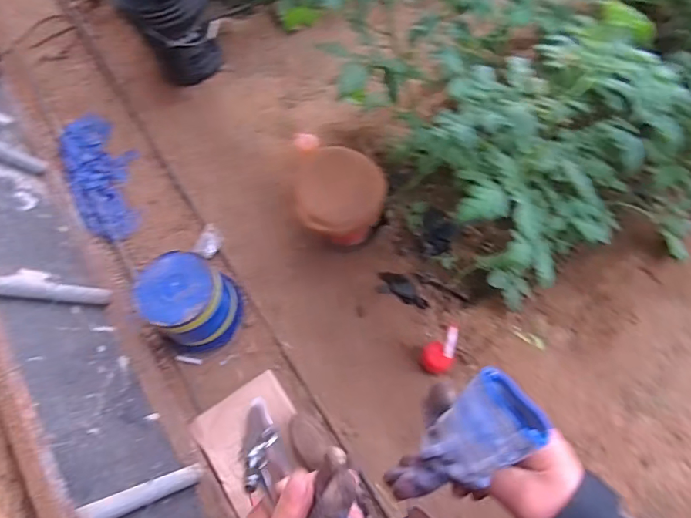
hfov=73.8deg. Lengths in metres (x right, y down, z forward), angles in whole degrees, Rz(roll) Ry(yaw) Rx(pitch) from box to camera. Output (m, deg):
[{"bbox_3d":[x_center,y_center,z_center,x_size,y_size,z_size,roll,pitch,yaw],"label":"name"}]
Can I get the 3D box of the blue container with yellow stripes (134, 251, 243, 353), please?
[{"bbox_3d":[-0.459,0.133,1.366,0.254,0.241,0.263,-17,76,-6],"label":"blue container with yellow stripes"}]

